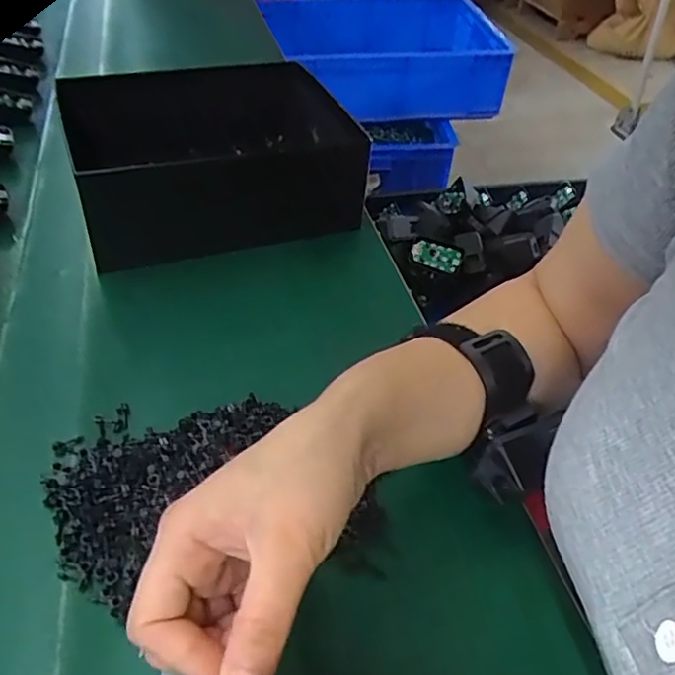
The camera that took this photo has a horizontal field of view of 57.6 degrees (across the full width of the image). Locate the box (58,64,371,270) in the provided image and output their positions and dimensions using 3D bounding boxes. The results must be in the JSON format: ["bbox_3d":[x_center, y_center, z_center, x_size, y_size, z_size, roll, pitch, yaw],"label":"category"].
[{"bbox_3d":[-0.109,-0.158,0.555,0.234,0.111,0.175,-13,45,-20],"label":"box"}]

